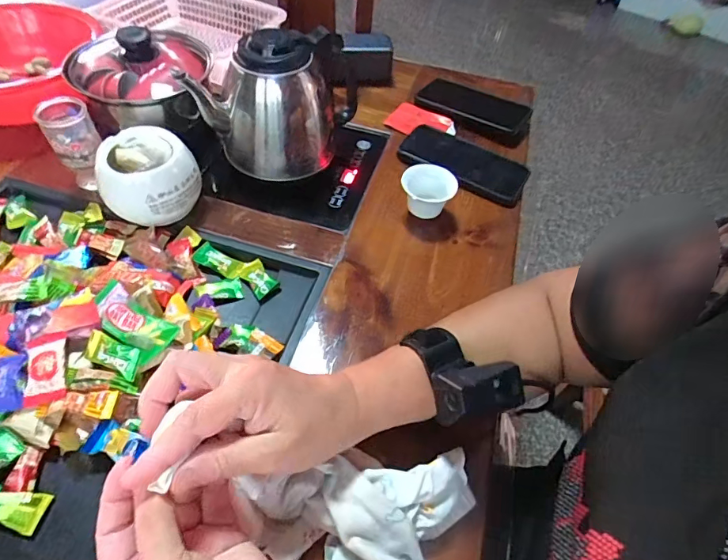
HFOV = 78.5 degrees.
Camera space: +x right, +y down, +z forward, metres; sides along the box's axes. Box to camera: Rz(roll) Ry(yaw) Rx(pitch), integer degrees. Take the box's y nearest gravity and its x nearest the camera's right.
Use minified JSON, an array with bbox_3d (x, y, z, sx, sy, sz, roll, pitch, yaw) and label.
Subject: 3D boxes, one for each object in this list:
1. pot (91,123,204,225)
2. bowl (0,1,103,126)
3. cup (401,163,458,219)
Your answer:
[{"bbox_3d":[-0.222,-0.103,0.473,0.091,0.077,0.083,3,53,-4],"label":"pot"},{"bbox_3d":[-0.449,-0.283,0.572,0.180,0.097,0.188,-2,53,-8],"label":"bowl"},{"bbox_3d":[0.074,-0.101,0.517,0.061,0.041,0.055,14,53,5],"label":"cup"}]

